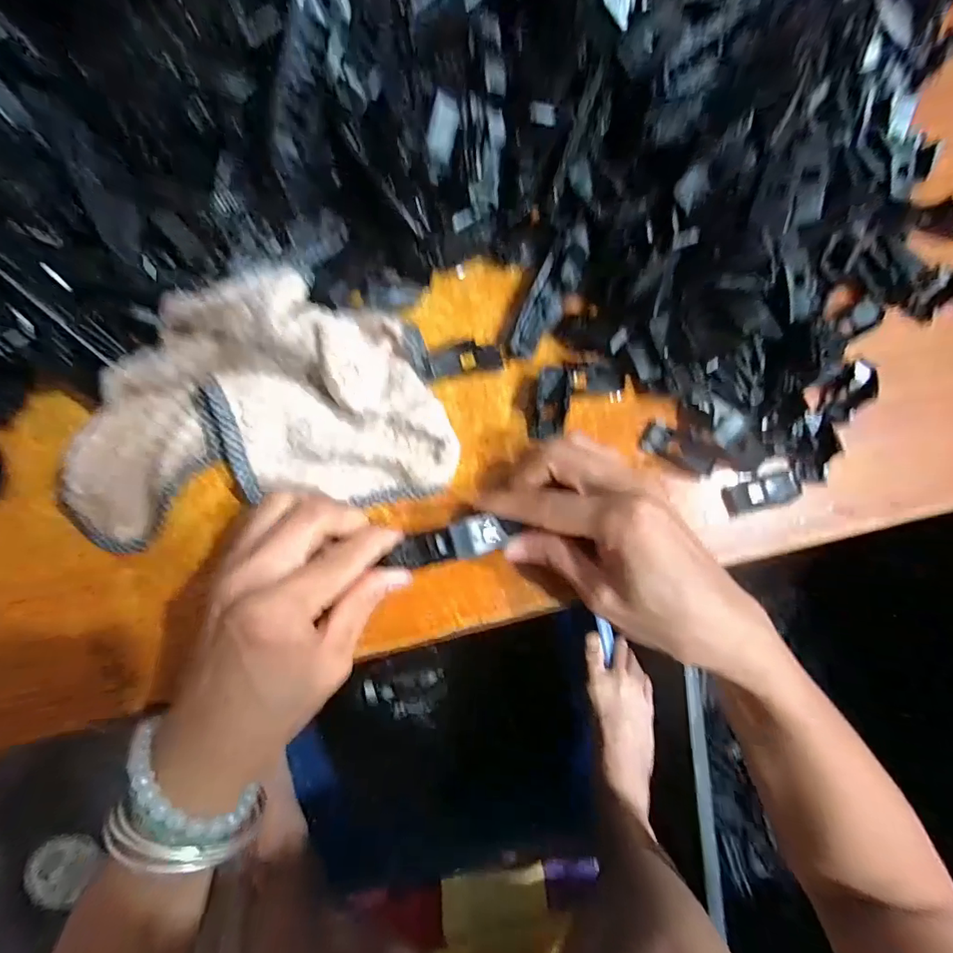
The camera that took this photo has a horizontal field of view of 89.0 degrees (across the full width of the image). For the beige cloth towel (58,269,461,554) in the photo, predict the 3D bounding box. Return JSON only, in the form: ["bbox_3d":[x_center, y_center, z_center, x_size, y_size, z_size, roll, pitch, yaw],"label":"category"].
[{"bbox_3d":[-0.106,-0.034,0.232,0.183,0.051,0.109,-10,83,-6],"label":"beige cloth towel"}]

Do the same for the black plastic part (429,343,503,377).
[{"bbox_3d":[-0.005,-0.066,0.269,0.039,0.008,0.014,-10,83,-6],"label":"black plastic part"}]

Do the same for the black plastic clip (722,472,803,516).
[{"bbox_3d":[0.160,0.010,0.272,0.040,0.008,0.016,-15,84,-7],"label":"black plastic clip"}]

